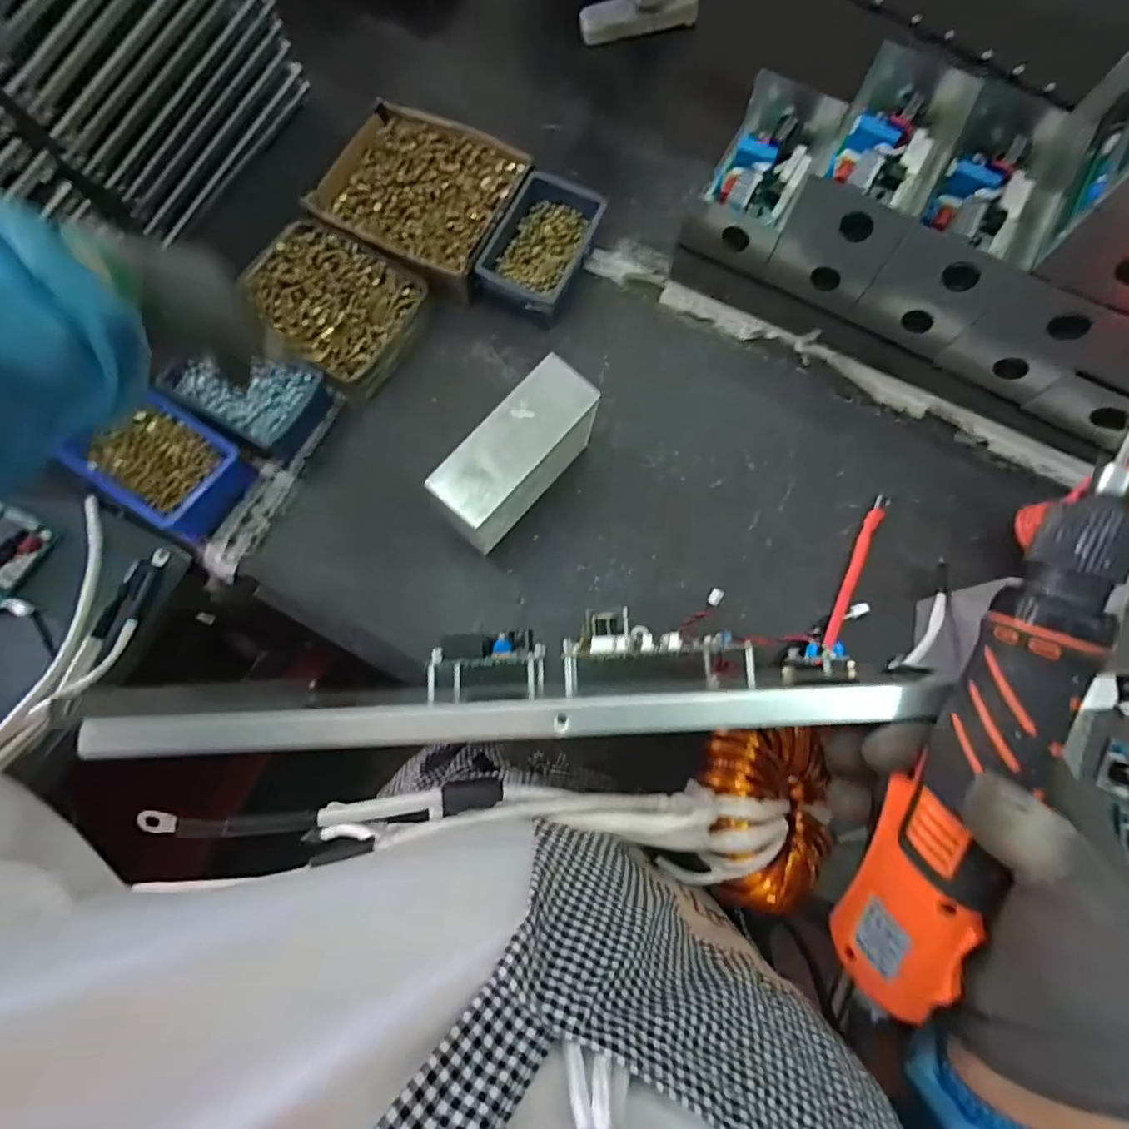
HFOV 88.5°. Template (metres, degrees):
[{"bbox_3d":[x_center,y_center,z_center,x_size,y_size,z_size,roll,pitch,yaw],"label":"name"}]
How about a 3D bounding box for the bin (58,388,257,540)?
[{"bbox_3d":[-0.380,-0.098,0.546,0.136,0.048,0.096,32,80,5],"label":"bin"}]

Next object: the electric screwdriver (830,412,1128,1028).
[{"bbox_3d":[0.185,0.046,0.234,0.039,0.033,0.299,19,99,3],"label":"electric screwdriver"}]

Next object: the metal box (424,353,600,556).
[{"bbox_3d":[-0.039,-0.093,0.533,0.066,0.121,0.159,40,81,6],"label":"metal box"}]

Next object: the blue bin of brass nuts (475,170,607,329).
[{"bbox_3d":[-0.024,-0.338,0.616,0.095,0.043,0.156,26,79,4],"label":"blue bin of brass nuts"}]

